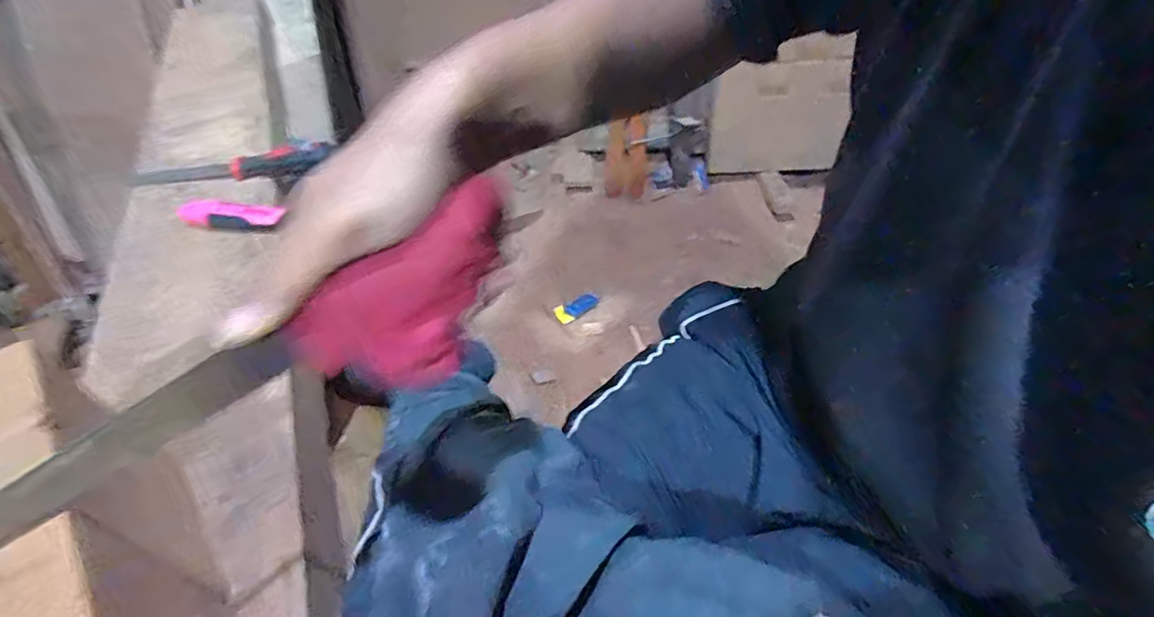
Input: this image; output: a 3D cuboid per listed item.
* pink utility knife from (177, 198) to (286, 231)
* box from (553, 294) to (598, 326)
[{"bbox_3d":[-0.311,-0.084,0.508,0.096,0.024,0.018,5,43,9],"label":"pink utility knife"},{"bbox_3d":[0.001,-0.001,1.491,0.129,0.012,0.050,-26,82,-27],"label":"box"}]

